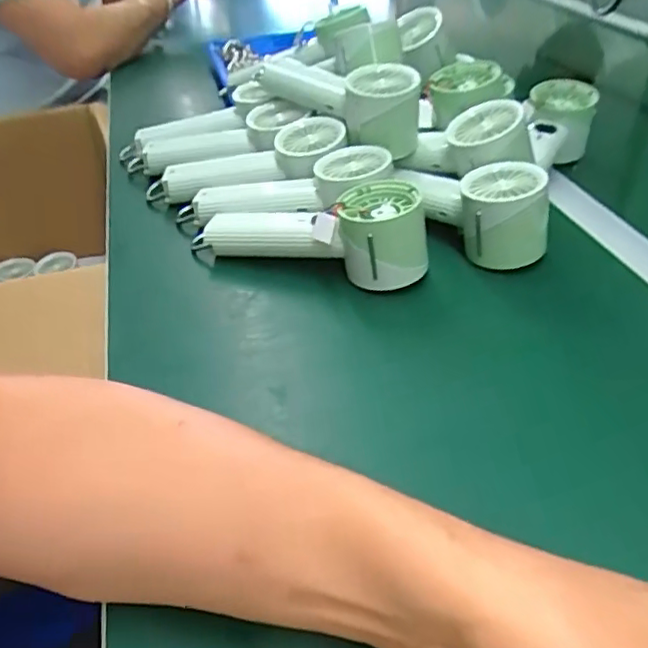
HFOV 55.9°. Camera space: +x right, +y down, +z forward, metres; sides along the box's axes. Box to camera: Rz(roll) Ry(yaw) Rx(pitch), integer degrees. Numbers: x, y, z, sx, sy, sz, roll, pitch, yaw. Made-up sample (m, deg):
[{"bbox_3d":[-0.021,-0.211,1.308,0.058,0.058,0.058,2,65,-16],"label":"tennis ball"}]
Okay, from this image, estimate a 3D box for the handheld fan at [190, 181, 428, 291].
[{"bbox_3d":[-0.014,-0.076,0.479,0.193,0.064,0.066,15,42,21],"label":"handheld fan"}]

